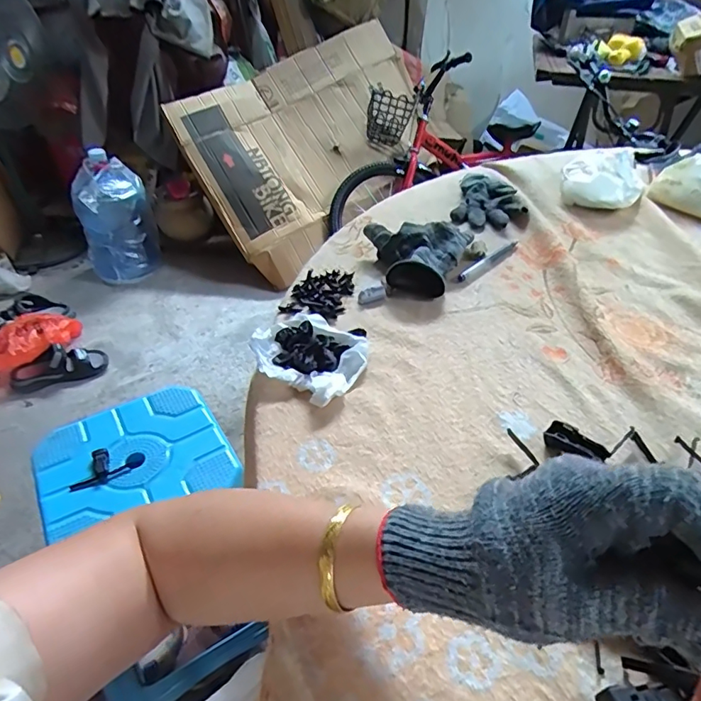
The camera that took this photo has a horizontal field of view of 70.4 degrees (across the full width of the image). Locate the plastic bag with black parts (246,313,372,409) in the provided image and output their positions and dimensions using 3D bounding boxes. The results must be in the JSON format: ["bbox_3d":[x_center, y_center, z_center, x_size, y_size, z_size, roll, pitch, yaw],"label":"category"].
[{"bbox_3d":[-0.036,-0.004,0.464,0.110,0.027,0.098,25,46,26],"label":"plastic bag with black parts"}]

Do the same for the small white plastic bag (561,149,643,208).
[{"bbox_3d":[0.366,-0.248,0.720,0.105,0.052,0.107,21,45,23],"label":"small white plastic bag"}]

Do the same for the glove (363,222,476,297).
[{"bbox_3d":[0.075,-0.109,0.572,0.126,0.040,0.107,6,41,7],"label":"glove"}]

